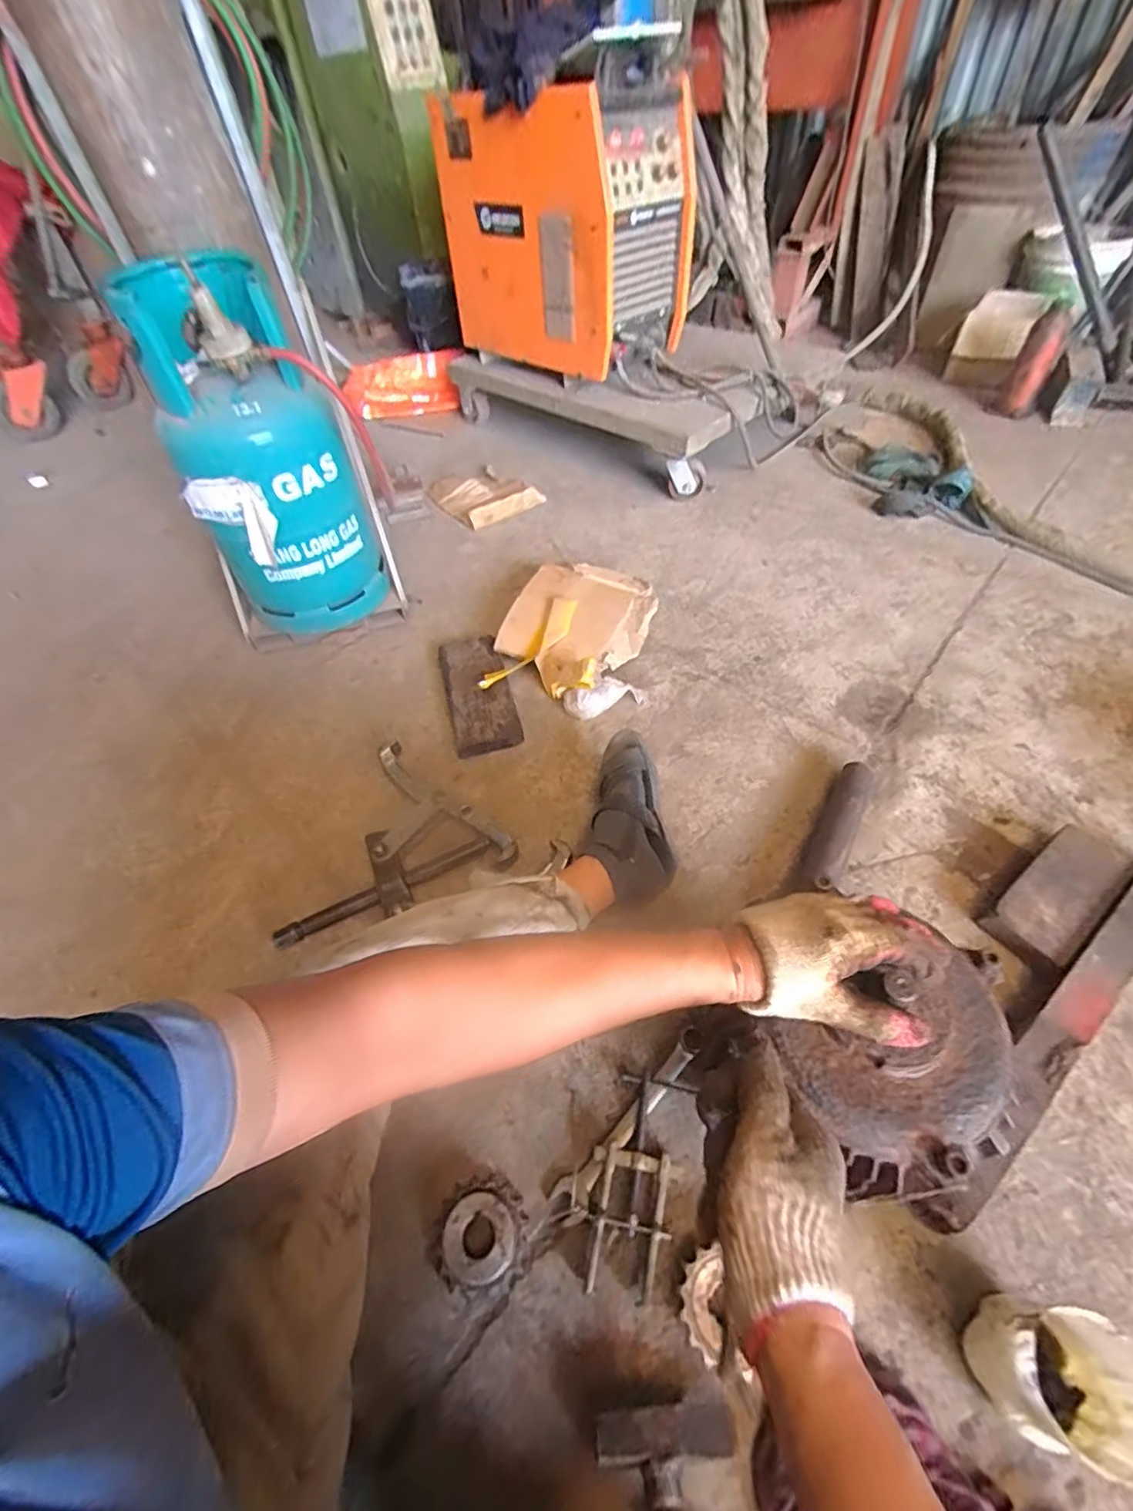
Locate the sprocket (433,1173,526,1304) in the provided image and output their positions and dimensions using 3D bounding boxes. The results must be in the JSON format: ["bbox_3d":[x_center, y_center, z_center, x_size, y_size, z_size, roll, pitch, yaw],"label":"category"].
[{"bbox_3d":[-0.092,0.493,0.594,0.094,0.028,0.095,-11,51,-4],"label":"sprocket"}]

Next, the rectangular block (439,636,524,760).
[{"bbox_3d":[-0.172,-0.128,1.114,0.122,0.038,0.300,-14,51,-6],"label":"rectangular block"}]

